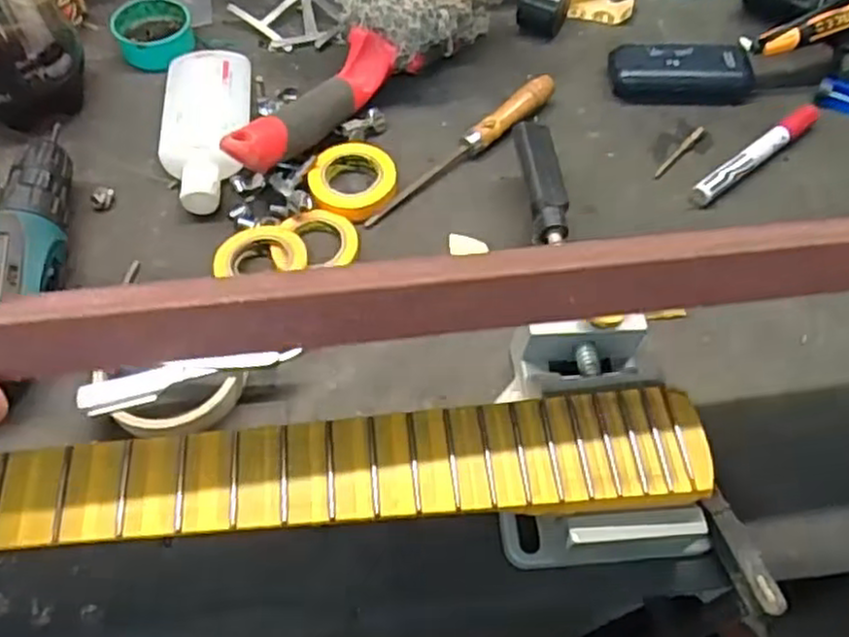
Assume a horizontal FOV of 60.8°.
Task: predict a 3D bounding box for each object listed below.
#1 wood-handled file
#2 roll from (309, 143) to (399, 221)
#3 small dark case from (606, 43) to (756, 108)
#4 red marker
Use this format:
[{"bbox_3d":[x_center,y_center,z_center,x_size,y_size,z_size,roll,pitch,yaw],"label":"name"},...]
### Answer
[{"bbox_3d":[0.029,-0.127,0.532,0.190,0.017,0.019,-38,65,-23],"label":"wood-handled file"},{"bbox_3d":[-0.050,-0.096,0.507,0.056,0.016,0.057,1,57,-1],"label":"roll"},{"bbox_3d":[0.206,-0.197,0.578,0.108,0.026,0.048,1,57,-1],"label":"small dark case"},{"bbox_3d":[0.246,-0.122,0.535,0.135,0.015,0.018,-34,64,-21],"label":"red marker"}]

